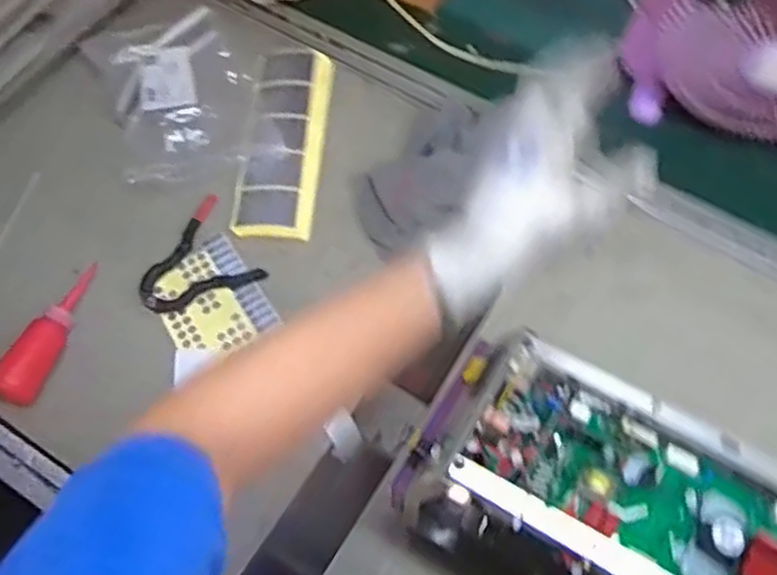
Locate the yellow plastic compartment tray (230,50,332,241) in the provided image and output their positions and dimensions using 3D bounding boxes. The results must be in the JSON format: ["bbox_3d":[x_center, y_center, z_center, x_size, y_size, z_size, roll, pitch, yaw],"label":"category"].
[{"bbox_3d":[-0.127,-0.186,0.899,0.089,0.022,0.265,4,63,2],"label":"yellow plastic compartment tray"}]

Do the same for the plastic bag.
[{"bbox_3d":[-0.262,-0.255,0.913,0.201,0.042,0.263,-19,65,-10],"label":"plastic bag"}]

